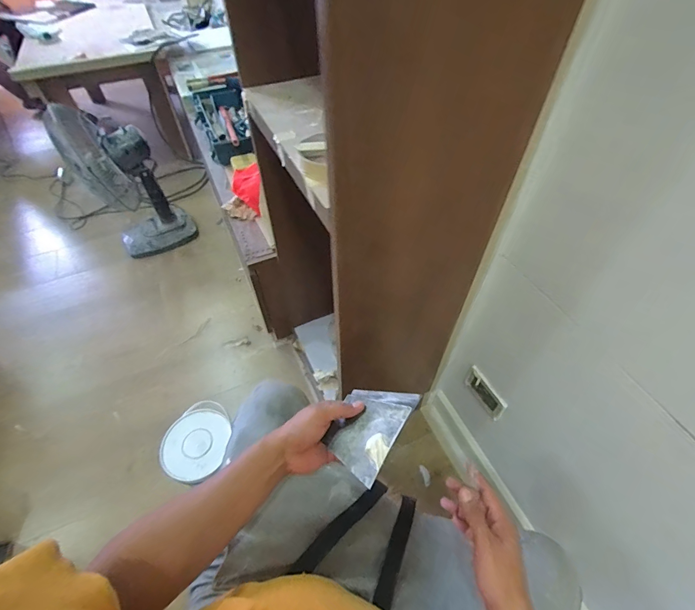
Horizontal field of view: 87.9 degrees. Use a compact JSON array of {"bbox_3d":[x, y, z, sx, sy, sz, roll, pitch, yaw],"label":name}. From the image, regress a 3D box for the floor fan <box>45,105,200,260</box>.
[{"bbox_3d":[-0.916,-0.540,1.496,0.324,0.496,0.406,-28,57,-21],"label":"floor fan"}]

